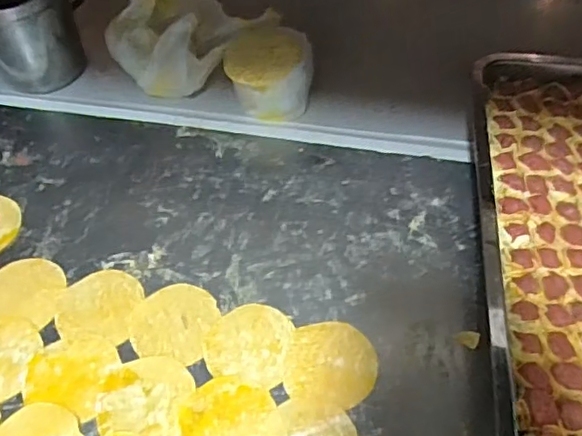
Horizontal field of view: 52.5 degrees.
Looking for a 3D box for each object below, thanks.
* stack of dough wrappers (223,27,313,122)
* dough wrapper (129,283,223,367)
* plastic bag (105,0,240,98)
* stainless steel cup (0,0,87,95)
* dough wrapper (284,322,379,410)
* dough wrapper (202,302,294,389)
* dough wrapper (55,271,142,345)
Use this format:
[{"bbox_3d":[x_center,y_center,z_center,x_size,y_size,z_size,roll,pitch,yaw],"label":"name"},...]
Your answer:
[{"bbox_3d":[-0.024,-0.169,0.693,0.101,0.073,0.094,1,54,1],"label":"stack of dough wrappers"},{"bbox_3d":[-0.110,0.097,0.555,0.076,0.004,0.077,0,54,1],"label":"dough wrapper"},{"bbox_3d":[-0.150,-0.217,0.725,0.150,0.082,0.112,8,55,7],"label":"plastic bag"},{"bbox_3d":[-0.323,-0.242,0.721,0.124,0.131,0.104,-1,54,1],"label":"stainless steel cup"},{"bbox_3d":[0.038,0.131,0.524,0.075,0.004,0.079,0,54,1],"label":"dough wrapper"},{"bbox_3d":[-0.039,0.113,0.541,0.075,0.004,0.074,9,55,8],"label":"dough wrapper"},{"bbox_3d":[-0.183,0.082,0.565,0.073,0.004,0.074,6,55,5],"label":"dough wrapper"}]

